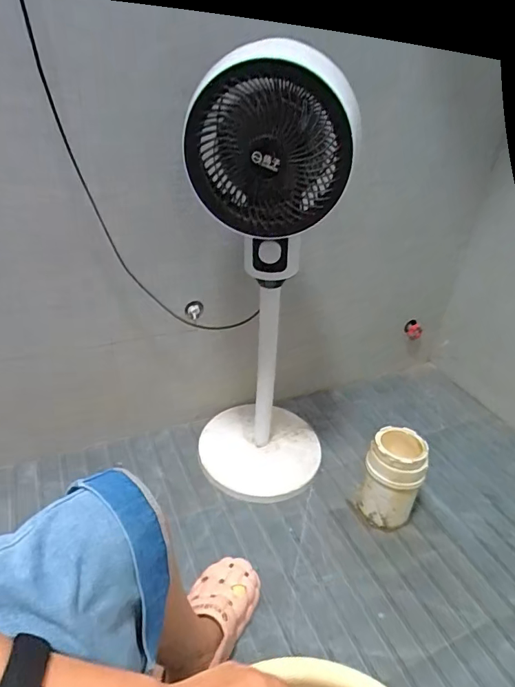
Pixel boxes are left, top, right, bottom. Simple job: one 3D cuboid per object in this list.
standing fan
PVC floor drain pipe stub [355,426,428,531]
[{"bbox_3d":[0.025,-0.065,0.827,0.248,0.770,0.259,11,34,9],"label":"standing fan"},{"bbox_3d":[0.268,0.268,0.895,0.107,0.174,0.105,19,36,21],"label":"PVC floor drain pipe stub"}]

